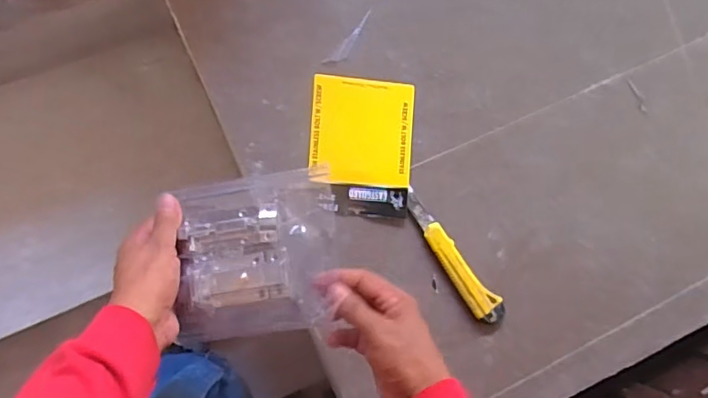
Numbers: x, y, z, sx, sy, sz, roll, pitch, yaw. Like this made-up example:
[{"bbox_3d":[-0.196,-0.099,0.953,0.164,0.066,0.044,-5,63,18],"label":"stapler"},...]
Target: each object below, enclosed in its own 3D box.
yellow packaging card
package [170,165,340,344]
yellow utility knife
[{"bbox_3d":[0.010,-0.063,0.652,0.123,0.006,0.165,4,83,-11],"label":"yellow packaging card"},{"bbox_3d":[-0.090,0.056,0.491,0.130,0.035,0.132,-10,75,0],"label":"package"},{"bbox_3d":[0.121,0.072,0.668,0.037,0.020,0.193,-36,94,-6],"label":"yellow utility knife"}]

